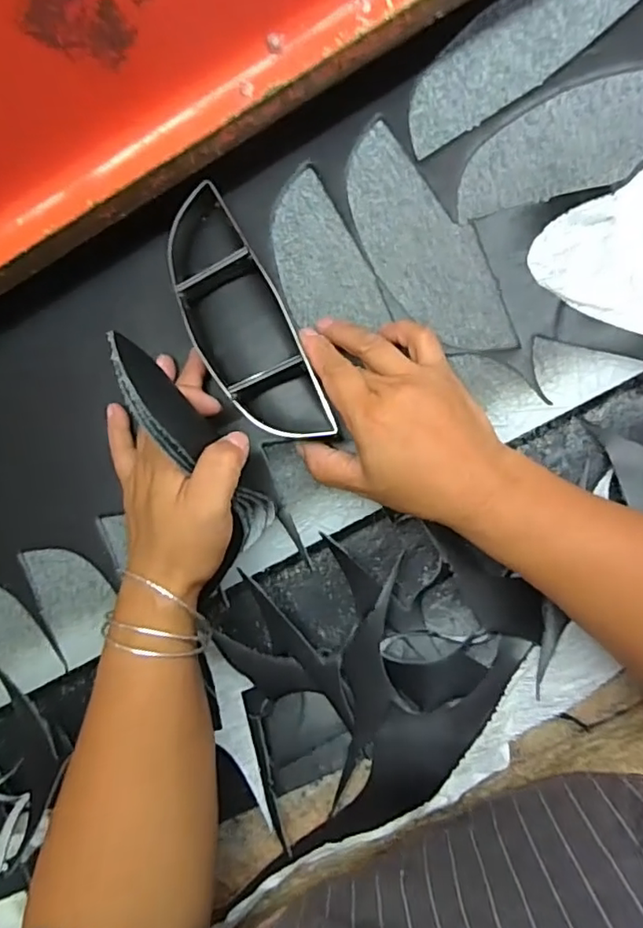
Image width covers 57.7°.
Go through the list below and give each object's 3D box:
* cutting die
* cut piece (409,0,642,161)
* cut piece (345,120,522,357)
[{"bbox_3d":[-0.053,-0.089,0.376,0.062,0.025,0.177,-26,87,7],"label":"cutting die"},{"bbox_3d":[0.125,-0.276,0.388,0.168,0.006,0.063,-37,82,5],"label":"cut piece"},{"bbox_3d":[0.067,-0.145,0.391,0.064,0.004,0.169,-36,83,5],"label":"cut piece"}]

